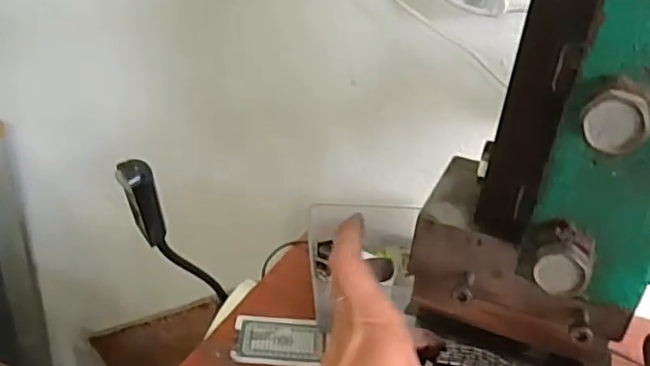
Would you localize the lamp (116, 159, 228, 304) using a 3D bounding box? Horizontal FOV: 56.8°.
[{"bbox_3d":[-0.111,0.056,0.473,0.019,0.277,0.028,9,65,7],"label":"lamp"}]

